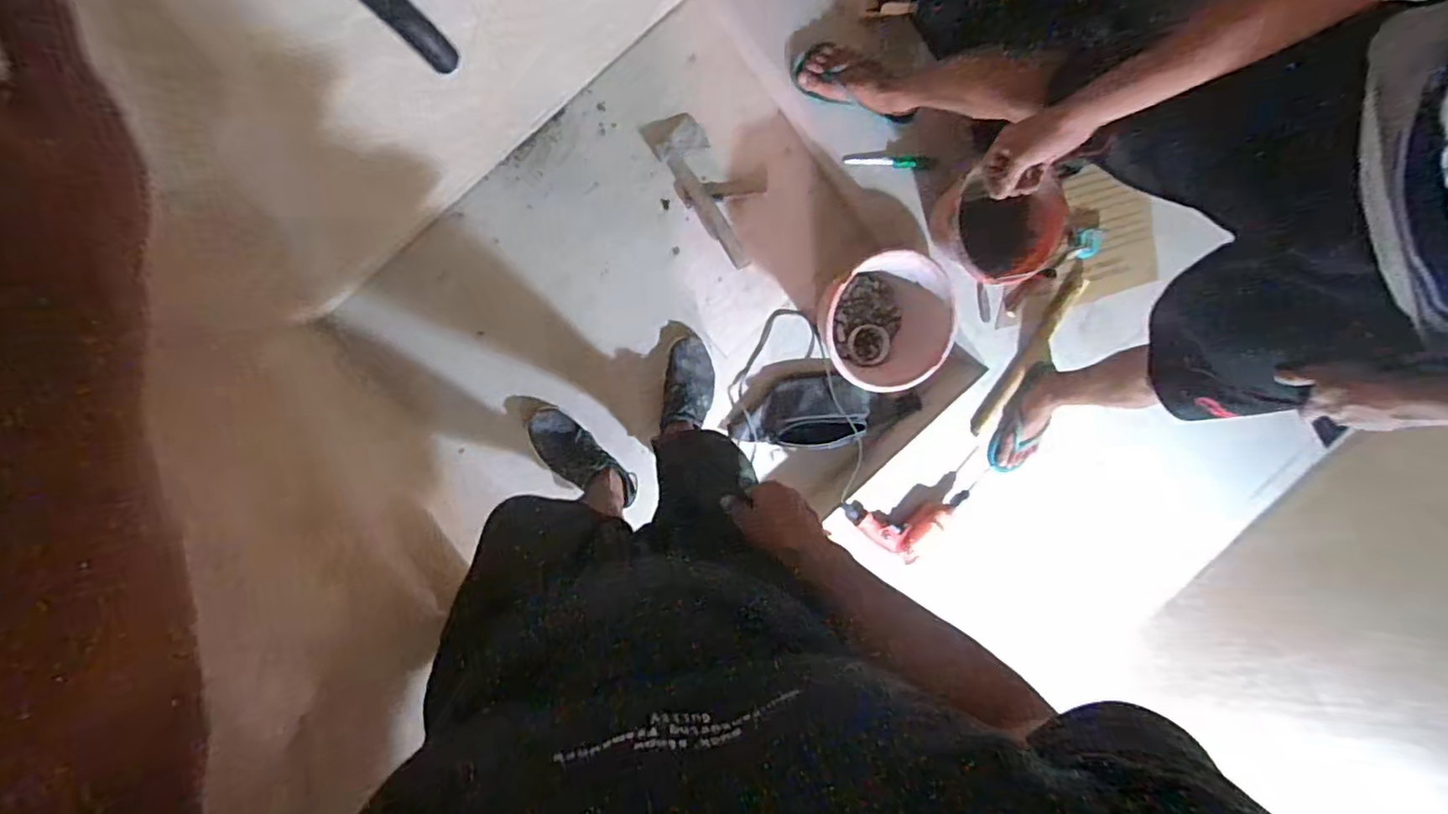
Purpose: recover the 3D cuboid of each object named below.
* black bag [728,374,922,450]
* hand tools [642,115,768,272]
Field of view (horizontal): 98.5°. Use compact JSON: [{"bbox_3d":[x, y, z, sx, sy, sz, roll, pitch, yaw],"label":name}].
[{"bbox_3d":[0.244,0.005,1.402,0.387,0.070,0.163,-10,103,-10],"label":"black bag"},{"bbox_3d":[-0.015,-0.477,1.304,0.167,0.054,0.335,-42,106,-1],"label":"hand tools"}]

